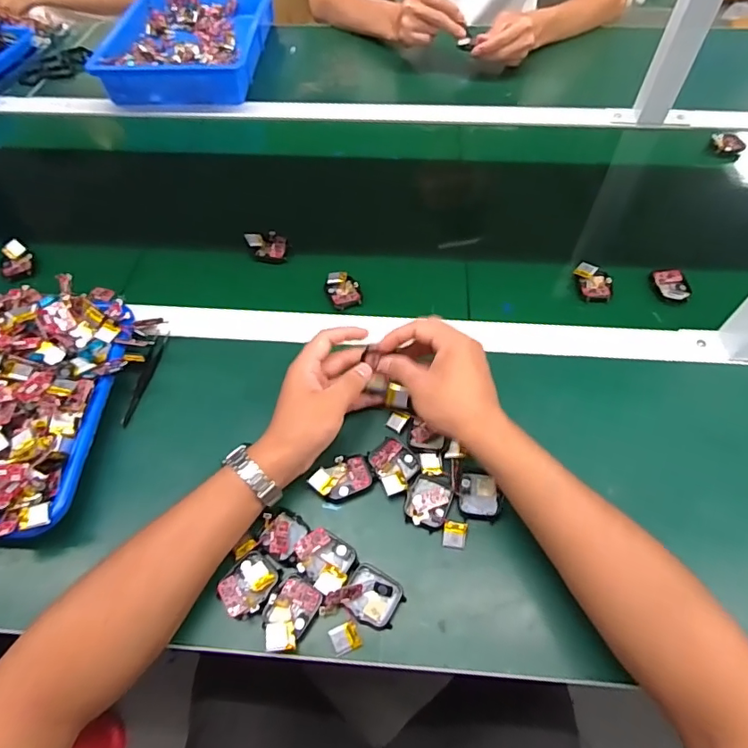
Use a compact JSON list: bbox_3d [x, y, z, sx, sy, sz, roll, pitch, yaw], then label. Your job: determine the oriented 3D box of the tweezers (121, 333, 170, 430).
[{"bbox_3d":[-0.241,0.002,0.526,0.015,0.013,0.113,5,58,5],"label":"tweezers"}]

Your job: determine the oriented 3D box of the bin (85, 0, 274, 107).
[{"bbox_3d":[-0.317,-0.608,0.893,0.238,0.064,0.360,2,58,3],"label":"bin"}]

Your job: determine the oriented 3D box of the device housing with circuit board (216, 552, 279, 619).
[{"bbox_3d":[-0.103,0.172,0.407,0.036,0.006,0.048,31,63,19],"label":"device housing with circuit board"}]

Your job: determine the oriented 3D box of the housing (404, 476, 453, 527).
[{"bbox_3d":[0.049,0.111,0.442,0.037,0.011,0.045,14,59,10],"label":"housing"}]

